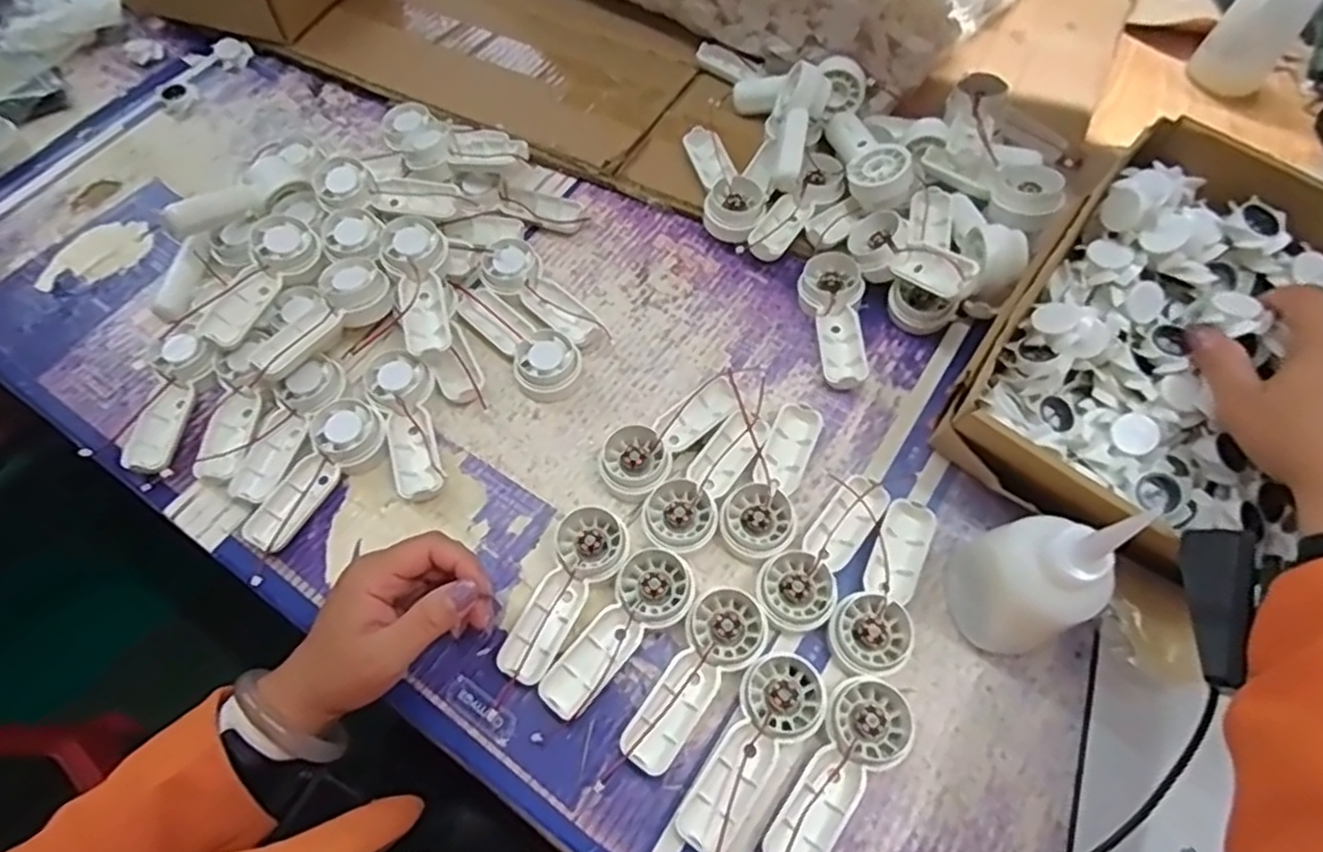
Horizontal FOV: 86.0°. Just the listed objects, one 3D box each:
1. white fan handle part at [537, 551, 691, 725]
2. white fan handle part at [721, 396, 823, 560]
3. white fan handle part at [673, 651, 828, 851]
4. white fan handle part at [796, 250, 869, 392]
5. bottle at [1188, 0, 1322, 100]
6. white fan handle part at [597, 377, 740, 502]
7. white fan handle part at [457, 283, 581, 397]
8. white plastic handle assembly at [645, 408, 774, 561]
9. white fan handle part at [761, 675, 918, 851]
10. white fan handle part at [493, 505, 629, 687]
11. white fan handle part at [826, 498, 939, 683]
[{"bbox_3d":[-0.023,0.124,0.420,0.043,0.022,0.110,33,68,17],"label":"white fan handle part"},{"bbox_3d":[0.076,0.033,0.466,0.044,0.022,0.113,22,65,12],"label":"white fan handle part"},{"bbox_3d":[0.049,0.177,0.389,0.043,0.014,0.112,34,68,17],"label":"white fan handle part"},{"bbox_3d":[0.128,-0.081,0.522,0.041,0.026,0.109,-3,62,0],"label":"white fan handle part"},{"bbox_3d":[0.535,-0.371,0.608,0.061,0.142,0.052,39,70,19],"label":"bottle"},{"bbox_3d":[0.008,0.006,0.485,0.111,0.026,0.045,-41,69,-18],"label":"white fan handle part"},{"bbox_3d":[-0.107,-0.065,0.521,0.114,0.027,0.041,40,70,20],"label":"white fan handle part"},{"bbox_3d":[0.031,0.035,0.461,0.043,0.031,0.108,34,68,17],"label":"white plastic handle assembly"},{"bbox_3d":[0.093,0.187,0.385,0.045,0.019,0.112,41,70,20],"label":"white fan handle part"},{"bbox_3d":[-0.061,0.101,0.434,0.043,0.020,0.110,29,67,15],"label":"white fan handle part"},{"bbox_3d":[0.141,0.100,0.431,0.047,0.022,0.112,30,67,16],"label":"white fan handle part"}]

